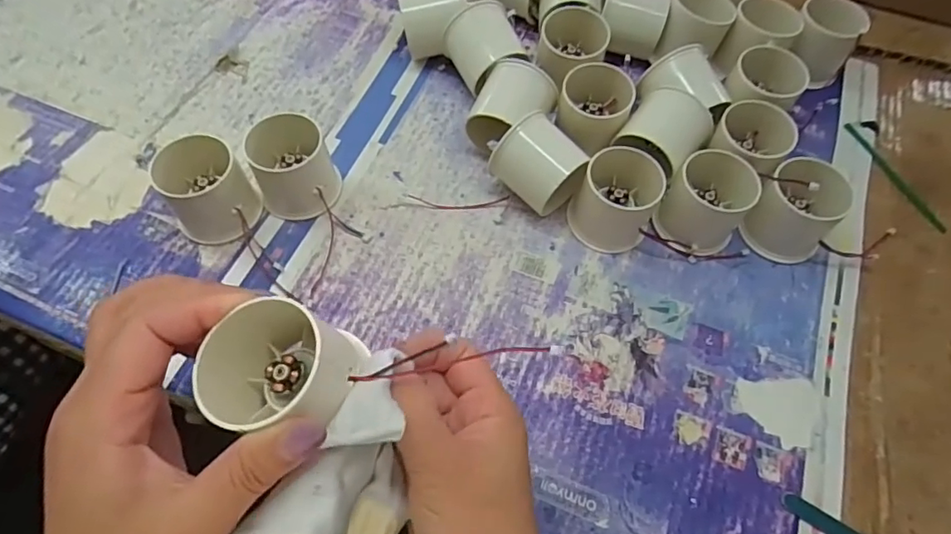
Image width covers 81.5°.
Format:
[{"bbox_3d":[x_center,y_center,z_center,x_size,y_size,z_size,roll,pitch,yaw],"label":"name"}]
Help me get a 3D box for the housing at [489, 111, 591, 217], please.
[{"bbox_3d":[0.045,-0.065,0.382,0.057,0.054,0.048,39,67,16],"label":"housing"}]

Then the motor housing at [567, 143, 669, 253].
[{"bbox_3d":[0.099,-0.049,0.380,0.054,0.047,0.064,24,63,10],"label":"motor housing"}]

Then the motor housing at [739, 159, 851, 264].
[{"bbox_3d":[0.217,-0.038,0.373,0.053,0.049,0.051,1,62,-2],"label":"motor housing"}]

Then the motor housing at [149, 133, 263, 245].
[{"bbox_3d":[-0.175,-0.049,0.363,0.050,0.054,0.054,-36,69,-20],"label":"motor housing"}]

